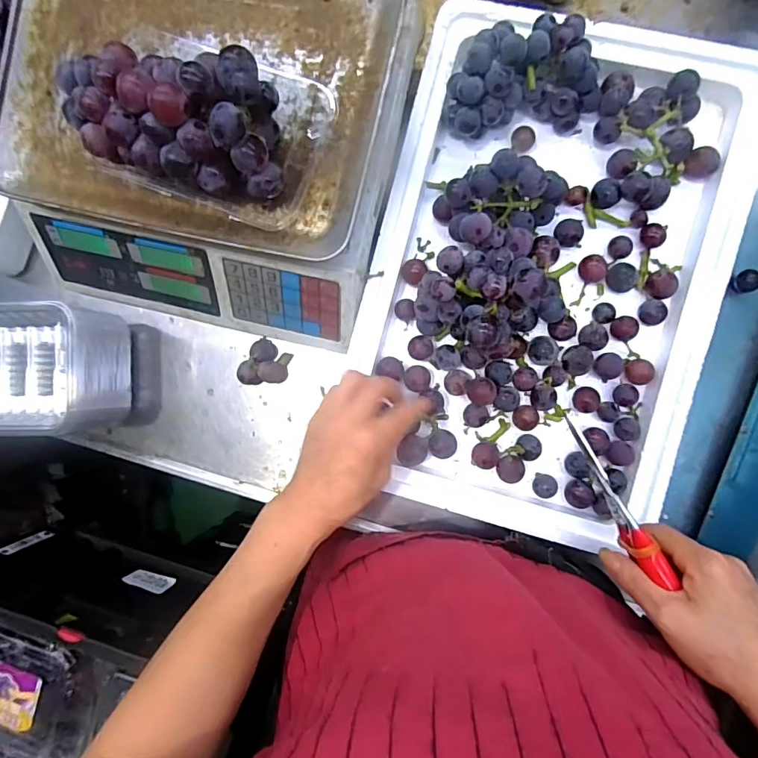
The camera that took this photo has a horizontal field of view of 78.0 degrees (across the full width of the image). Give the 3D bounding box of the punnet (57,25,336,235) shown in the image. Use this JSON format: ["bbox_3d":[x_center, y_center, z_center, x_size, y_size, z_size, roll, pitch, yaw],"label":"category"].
[{"bbox_3d":[-0.136,-0.195,0.341,0.168,0.088,0.114,21,92,6],"label":"punnet"}]

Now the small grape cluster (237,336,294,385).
[{"bbox_3d":[-0.113,-0.012,0.473,0.041,0.027,0.047,30,93,6],"label":"small grape cluster"}]

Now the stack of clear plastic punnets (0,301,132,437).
[{"bbox_3d":[-0.352,-0.009,0.466,0.189,0.100,0.115,0,90,6],"label":"stack of clear plastic punnets"}]

